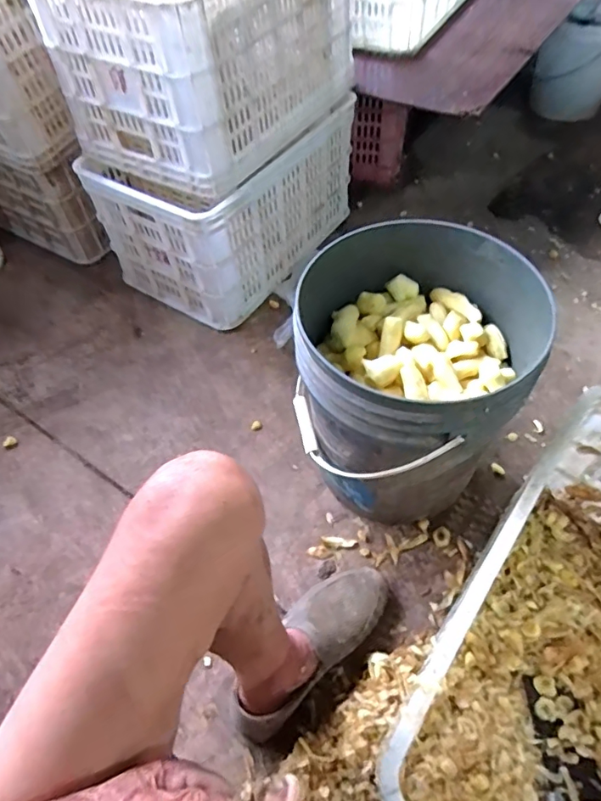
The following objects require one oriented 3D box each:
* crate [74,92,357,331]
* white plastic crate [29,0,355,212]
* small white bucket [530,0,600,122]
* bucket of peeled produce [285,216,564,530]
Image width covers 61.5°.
[{"bbox_3d":[-0.152,-0.453,1.125,0.328,0.282,0.491,27,61,20],"label":"crate"},{"bbox_3d":[-0.155,-0.676,0.956,0.383,0.295,0.550,20,55,19],"label":"white plastic crate"},{"bbox_3d":[0.819,-0.985,1.482,0.227,0.236,0.239,22,59,17],"label":"small white bucket"},{"bbox_3d":[0.141,-0.023,0.725,0.281,0.327,0.285,-2,51,2],"label":"bucket of peeled produce"}]

